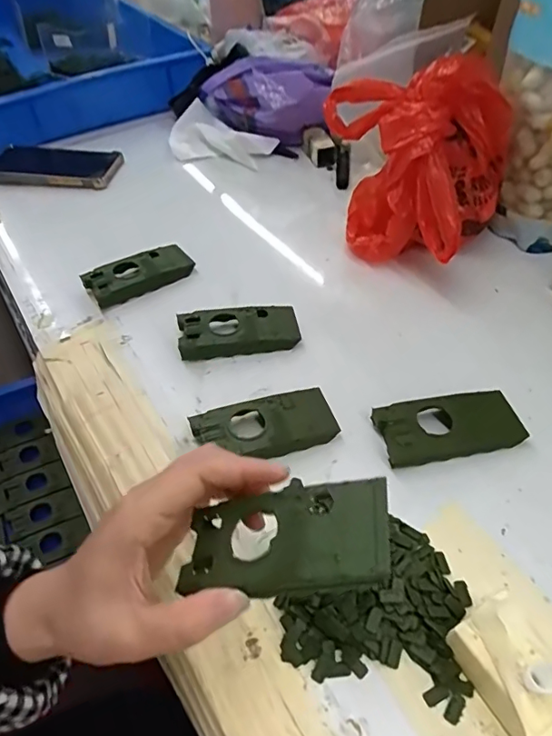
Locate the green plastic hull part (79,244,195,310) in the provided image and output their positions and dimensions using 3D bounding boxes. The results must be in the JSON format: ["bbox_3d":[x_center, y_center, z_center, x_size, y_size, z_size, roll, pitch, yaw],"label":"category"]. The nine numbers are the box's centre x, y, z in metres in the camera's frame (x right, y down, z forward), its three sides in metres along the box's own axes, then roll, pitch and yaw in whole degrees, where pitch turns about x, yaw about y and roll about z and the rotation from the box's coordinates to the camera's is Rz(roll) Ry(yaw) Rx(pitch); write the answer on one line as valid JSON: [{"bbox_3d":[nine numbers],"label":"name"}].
[{"bbox_3d":[-0.137,-0.096,0.515,0.103,0.022,0.045,-32,54,-23],"label":"green plastic hull part"}]

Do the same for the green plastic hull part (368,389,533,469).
[{"bbox_3d":[0.128,0.042,0.381,0.103,0.020,0.047,-12,48,-7],"label":"green plastic hull part"}]

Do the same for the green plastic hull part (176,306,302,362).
[{"bbox_3d":[-0.033,-0.033,0.453,0.102,0.020,0.045,-9,48,-4],"label":"green plastic hull part"}]

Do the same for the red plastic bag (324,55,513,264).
[{"bbox_3d":[0.124,-0.189,0.492,0.160,0.168,0.104,29,56,27],"label":"red plastic bag"}]

